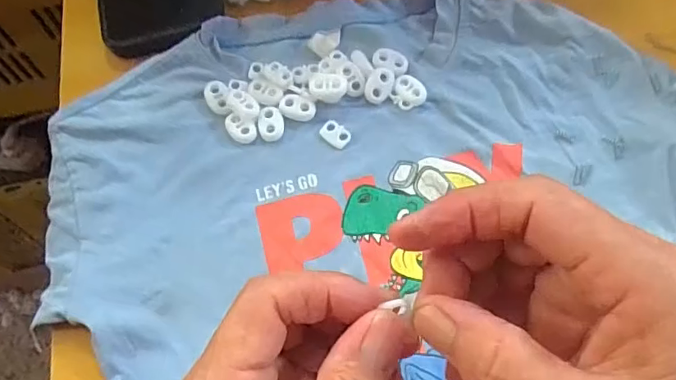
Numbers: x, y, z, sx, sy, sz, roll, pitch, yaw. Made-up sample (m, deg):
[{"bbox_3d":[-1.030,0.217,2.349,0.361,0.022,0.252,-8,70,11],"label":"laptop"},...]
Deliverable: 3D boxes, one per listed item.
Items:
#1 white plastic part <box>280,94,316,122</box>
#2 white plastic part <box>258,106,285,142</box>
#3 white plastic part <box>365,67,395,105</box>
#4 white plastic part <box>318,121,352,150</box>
[{"bbox_3d":[-0.024,-0.049,0.322,0.021,0.005,0.015,17,67,10],"label":"white plastic part"},{"bbox_3d":[-0.040,-0.040,0.320,0.015,0.006,0.021,-4,65,0],"label":"white plastic part"},{"bbox_3d":[0.025,-0.064,0.325,0.014,0.004,0.023,26,85,-4],"label":"white plastic part"},{"bbox_3d":[-0.002,-0.034,0.317,0.019,0.004,0.013,39,72,18],"label":"white plastic part"}]

